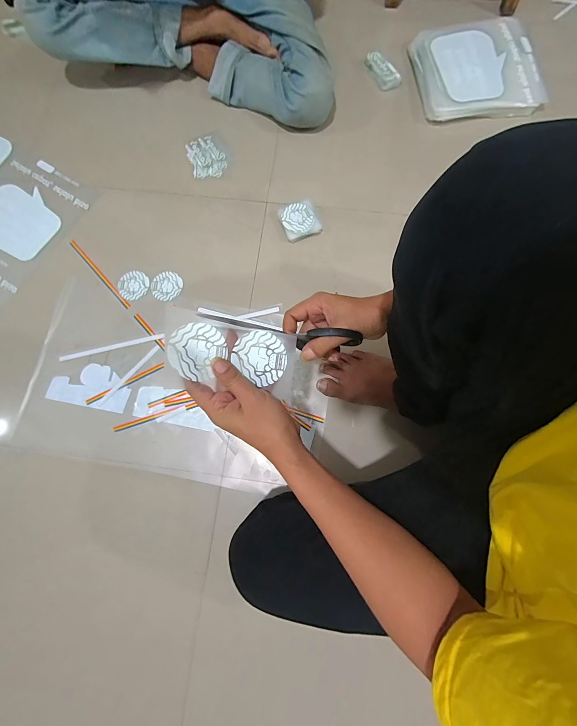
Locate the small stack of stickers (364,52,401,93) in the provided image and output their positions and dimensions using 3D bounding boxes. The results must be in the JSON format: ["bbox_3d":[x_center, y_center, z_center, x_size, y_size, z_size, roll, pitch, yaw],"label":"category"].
[{"bbox_3d":[0.230,-0.725,0.770,0.042,0.025,0.112,-33,80,-6],"label":"small stack of stickers"}]

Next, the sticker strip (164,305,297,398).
[{"bbox_3d":[-0.069,-0.011,0.370,0.148,0.020,0.076,13,78,-16],"label":"sticker strip"}]

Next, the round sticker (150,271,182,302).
[{"bbox_3d":[-0.266,-0.169,0.676,0.065,0.004,0.067,0,78,0],"label":"round sticker"}]

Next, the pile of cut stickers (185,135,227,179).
[{"bbox_3d":[-0.197,-0.494,0.745,0.083,0.009,0.110,-16,78,-3],"label":"pile of cut stickers"}]

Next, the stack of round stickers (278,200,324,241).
[{"bbox_3d":[0.026,-0.315,0.687,0.081,0.017,0.084,-19,79,-4],"label":"stack of round stickers"}]

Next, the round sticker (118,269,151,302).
[{"bbox_3d":[-0.340,-0.171,0.678,0.067,0.004,0.069,0,78,0],"label":"round sticker"}]

